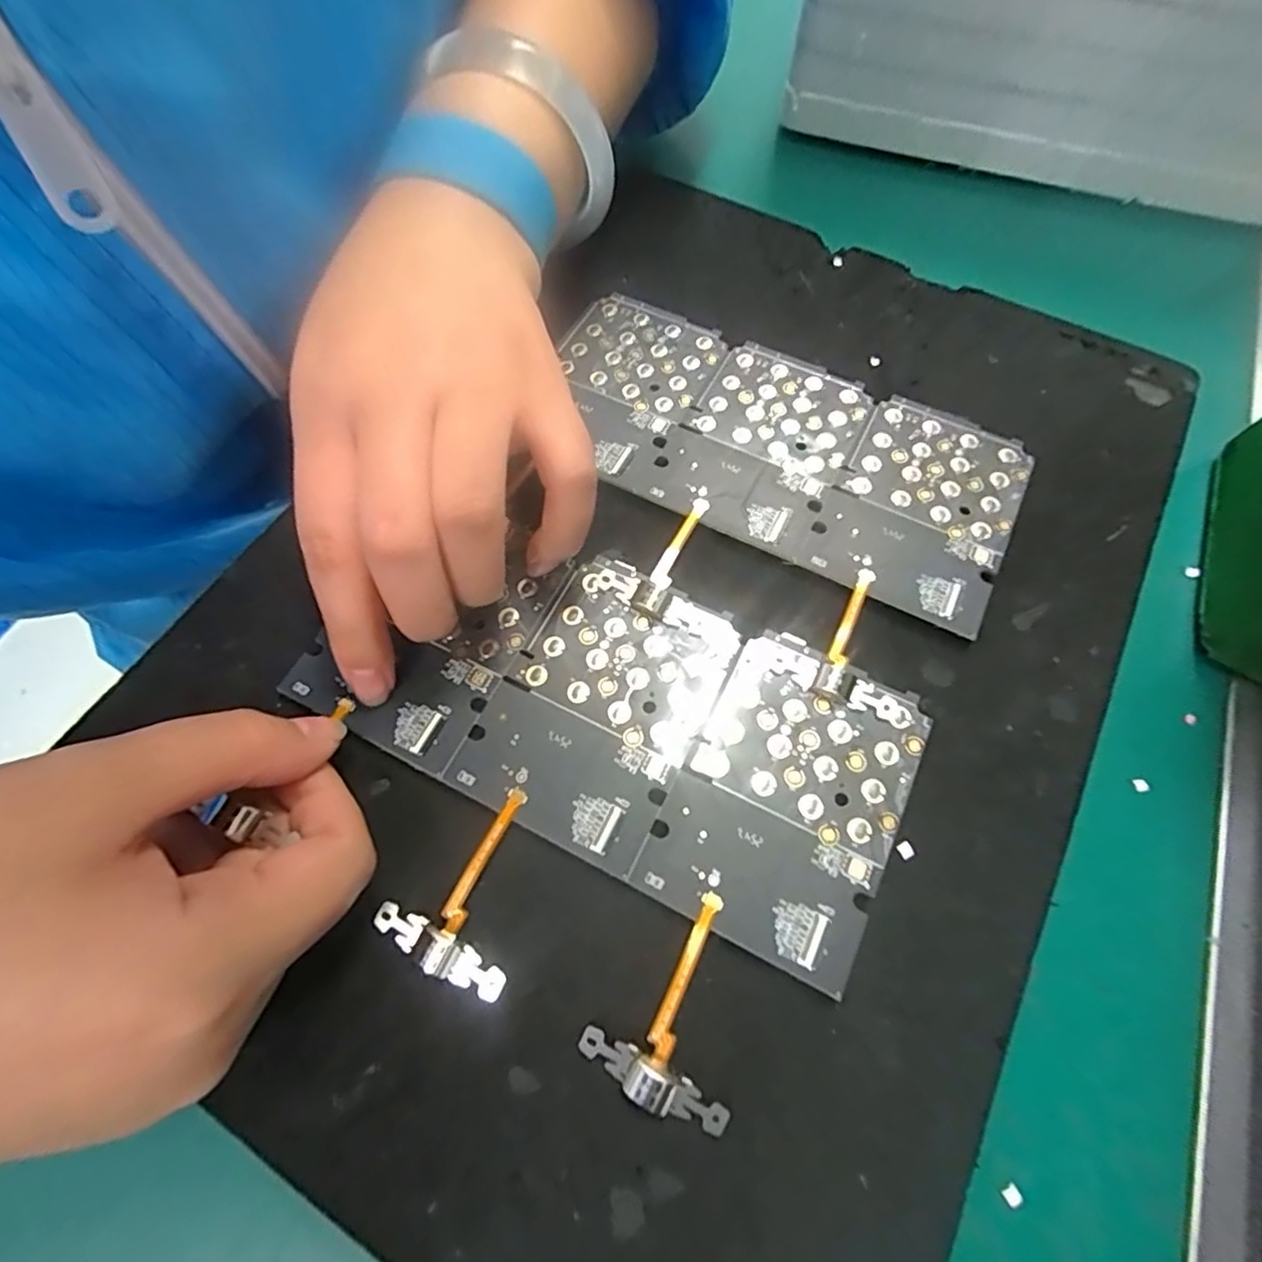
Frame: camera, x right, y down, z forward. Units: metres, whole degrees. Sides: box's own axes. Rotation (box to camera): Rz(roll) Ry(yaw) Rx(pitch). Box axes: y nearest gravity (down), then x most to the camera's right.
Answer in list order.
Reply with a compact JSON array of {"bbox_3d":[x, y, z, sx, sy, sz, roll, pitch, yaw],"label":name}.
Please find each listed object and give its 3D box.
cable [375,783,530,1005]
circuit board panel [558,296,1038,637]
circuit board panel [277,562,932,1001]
[{"bbox_3d":[-0.039,0.062,0.159,0.035,0.005,0.045,25,68,8],"label":"cable"},{"bbox_3d":[0.046,-0.065,0.213,0.161,0.006,0.078,27,68,11],"label":"circuit board panel"},{"bbox_3d":[-0.006,0.020,0.175,0.157,0.010,0.075,26,68,9],"label":"circuit board panel"}]

